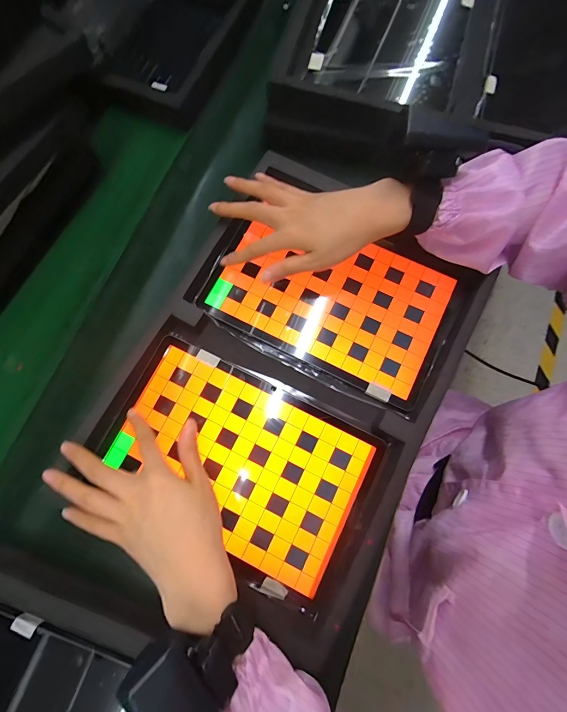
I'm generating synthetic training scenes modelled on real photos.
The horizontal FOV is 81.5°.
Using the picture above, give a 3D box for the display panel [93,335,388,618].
[{"bbox_3d":[-0.046,0.101,0.314,0.249,0.021,0.164,26,79,7],"label":"display panel"}]

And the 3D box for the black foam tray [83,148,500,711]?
[{"bbox_3d":[0.010,0.017,0.333,0.287,0.025,0.410,26,79,7],"label":"black foam tray"}]

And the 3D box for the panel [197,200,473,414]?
[{"bbox_3d":[0.056,-0.068,0.357,0.246,0.012,0.164,27,79,8],"label":"panel"}]

